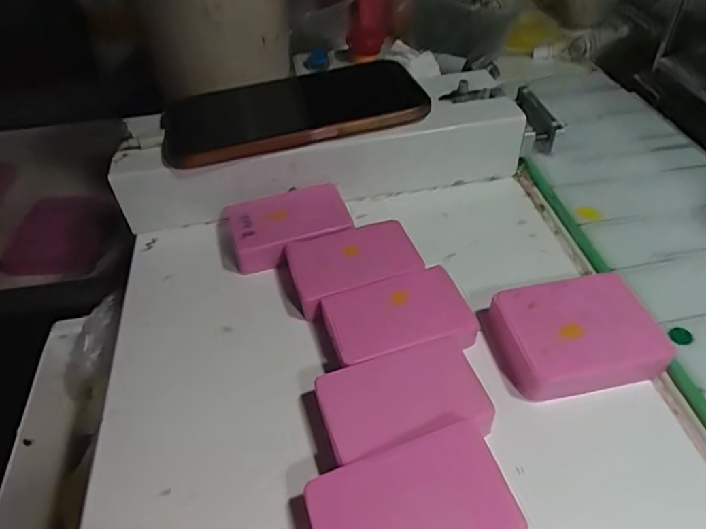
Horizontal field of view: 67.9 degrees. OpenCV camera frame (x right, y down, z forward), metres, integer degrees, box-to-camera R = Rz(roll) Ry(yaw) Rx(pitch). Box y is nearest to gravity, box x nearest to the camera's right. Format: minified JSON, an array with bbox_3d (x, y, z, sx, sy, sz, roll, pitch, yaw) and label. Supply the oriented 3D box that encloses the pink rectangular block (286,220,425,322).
[{"bbox_3d":[0.000,0.001,0.290,0.068,0.019,0.045,-11,45,-11],"label":"pink rectangular block"}]

